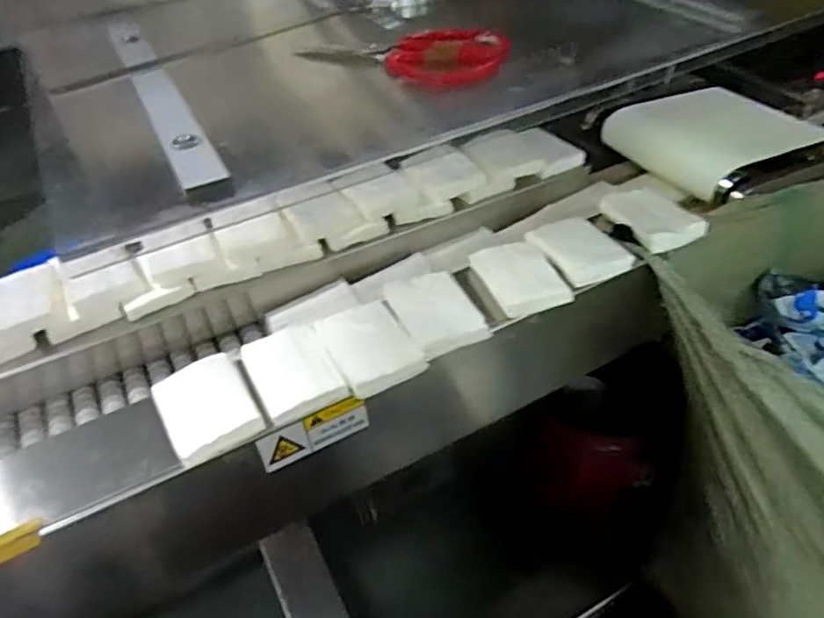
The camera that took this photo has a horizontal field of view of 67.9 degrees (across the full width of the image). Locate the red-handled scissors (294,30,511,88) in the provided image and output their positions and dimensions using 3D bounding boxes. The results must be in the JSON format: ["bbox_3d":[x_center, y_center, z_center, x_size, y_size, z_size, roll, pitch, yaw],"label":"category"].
[{"bbox_3d":[-0.004,-0.213,0.521,0.169,0.023,0.073,1,43,6],"label":"red-handled scissors"}]

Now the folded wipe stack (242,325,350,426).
[{"bbox_3d":[-0.114,0.055,0.574,0.073,0.019,0.102,-24,46,-19],"label":"folded wipe stack"}]

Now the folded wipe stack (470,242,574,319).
[{"bbox_3d":[0.114,-0.034,0.658,0.072,0.020,0.103,-18,45,-14],"label":"folded wipe stack"}]

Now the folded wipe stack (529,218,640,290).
[{"bbox_3d":[0.182,-0.071,0.679,0.074,0.015,0.101,-23,46,-19],"label":"folded wipe stack"}]

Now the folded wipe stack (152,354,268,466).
[{"bbox_3d":[-0.185,0.085,0.554,0.077,0.020,0.107,-25,47,-20],"label":"folded wipe stack"}]

